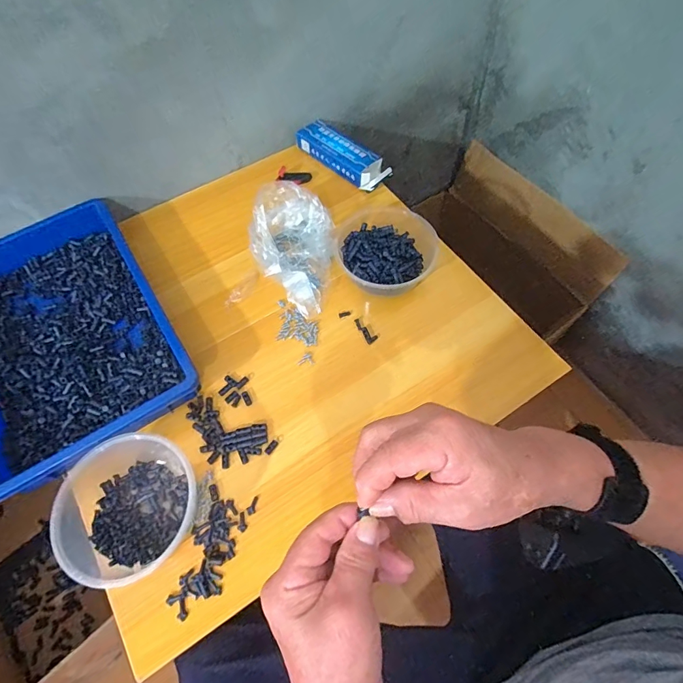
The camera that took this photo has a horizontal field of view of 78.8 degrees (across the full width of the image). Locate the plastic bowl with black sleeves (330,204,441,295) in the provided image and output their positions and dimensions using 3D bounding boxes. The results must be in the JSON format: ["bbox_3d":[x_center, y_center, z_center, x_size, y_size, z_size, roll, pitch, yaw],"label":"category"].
[{"bbox_3d":[0.065,-0.134,0.605,0.150,0.040,0.168,13,63,8],"label":"plastic bowl with black sleeves"}]

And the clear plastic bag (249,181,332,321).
[{"bbox_3d":[-0.074,-0.131,0.596,0.114,0.090,0.163,4,62,3],"label":"clear plastic bag"}]

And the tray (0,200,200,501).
[{"bbox_3d":[-0.379,-0.021,0.559,0.253,0.057,0.385,-32,66,-15],"label":"tray"}]

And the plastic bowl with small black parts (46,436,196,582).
[{"bbox_3d":[-0.235,0.173,0.448,0.158,0.058,0.144,24,65,13],"label":"plastic bowl with small black parts"}]

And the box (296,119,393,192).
[{"bbox_3d":[0.000,-0.320,0.710,0.177,0.029,0.056,40,69,20],"label":"box"}]

